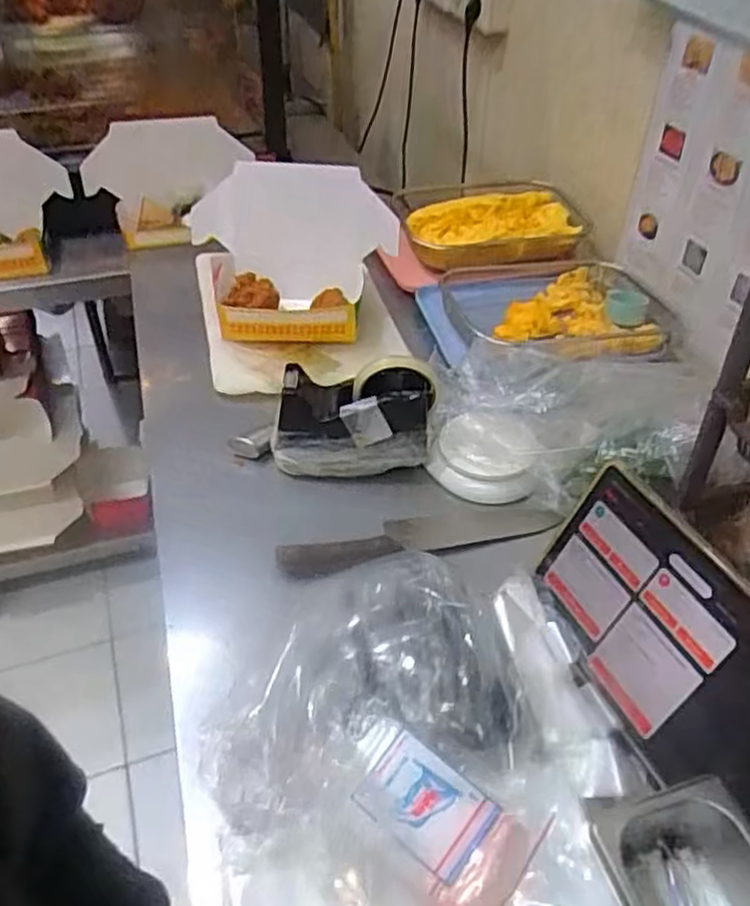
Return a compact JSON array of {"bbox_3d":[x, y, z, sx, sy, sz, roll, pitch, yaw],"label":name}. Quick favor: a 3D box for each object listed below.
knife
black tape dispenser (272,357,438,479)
[{"bbox_3d":[0.044,0.081,0.725,0.277,0.023,0.052,-12,45,-14],"label":"knife"},{"bbox_3d":[-0.024,-0.039,0.763,0.164,0.124,0.043,4,43,3],"label":"black tape dispenser"}]

